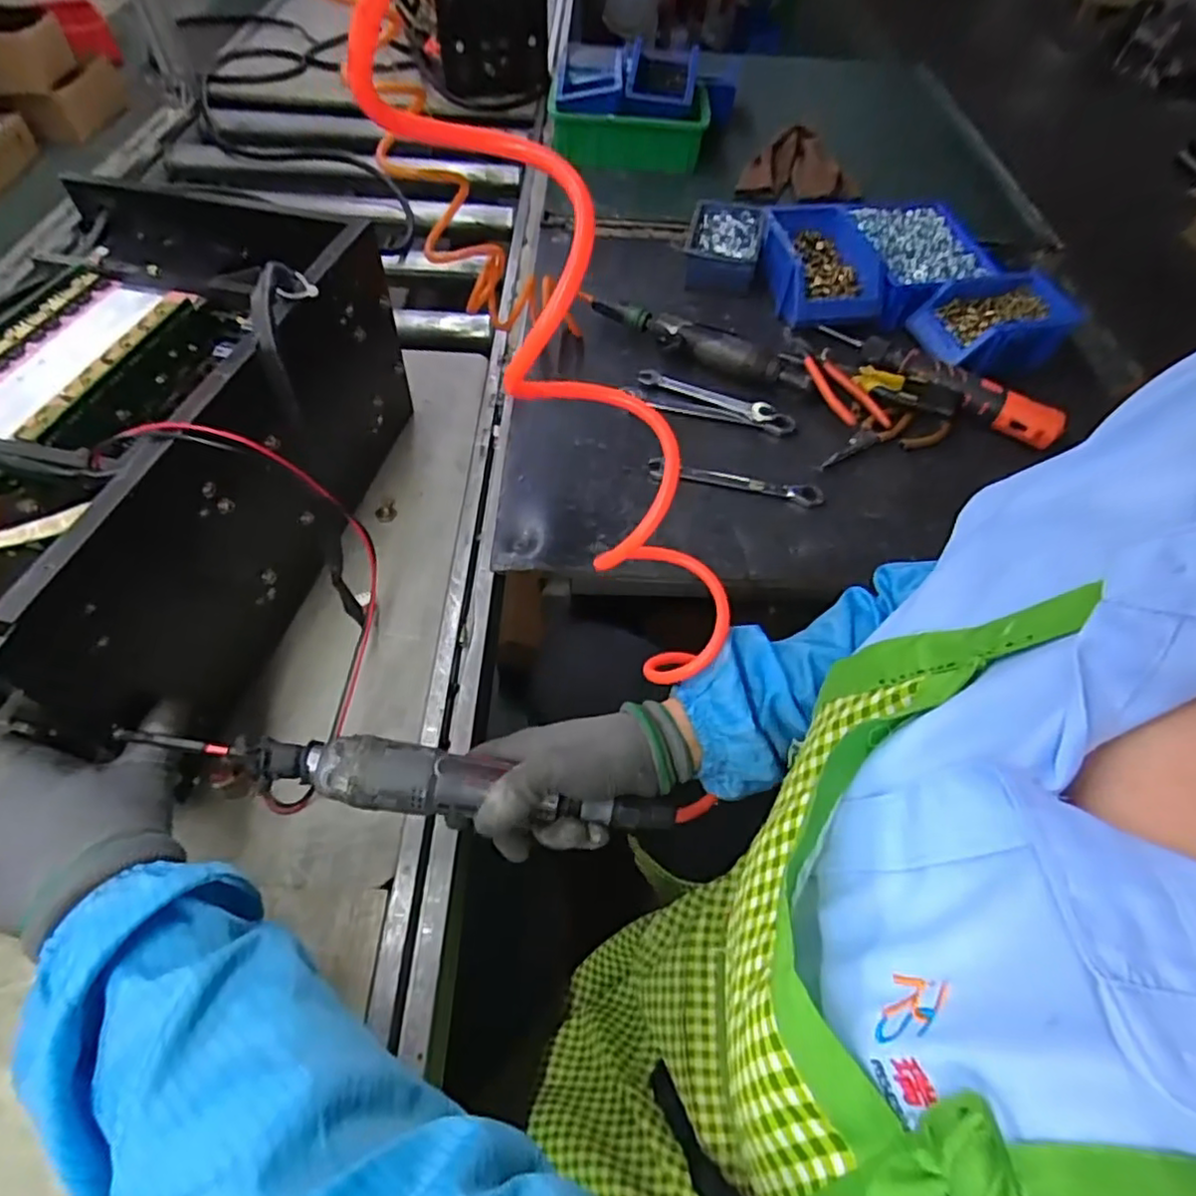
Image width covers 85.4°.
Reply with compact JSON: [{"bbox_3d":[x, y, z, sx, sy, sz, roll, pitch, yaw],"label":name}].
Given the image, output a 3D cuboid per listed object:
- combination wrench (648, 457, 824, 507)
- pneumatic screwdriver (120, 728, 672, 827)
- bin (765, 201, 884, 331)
[{"bbox_3d":[0.137,-0.116,0.651,0.171,0.015,0.022,12,56,5],"label":"combination wrench"},{"bbox_3d":[-0.110,0.108,0.394,0.325,0.030,0.037,11,55,-8],"label":"pneumatic screwdriver"},{"bbox_3d":[0.278,-0.413,0.820,0.135,0.076,0.192,4,55,0],"label":"bin"}]

